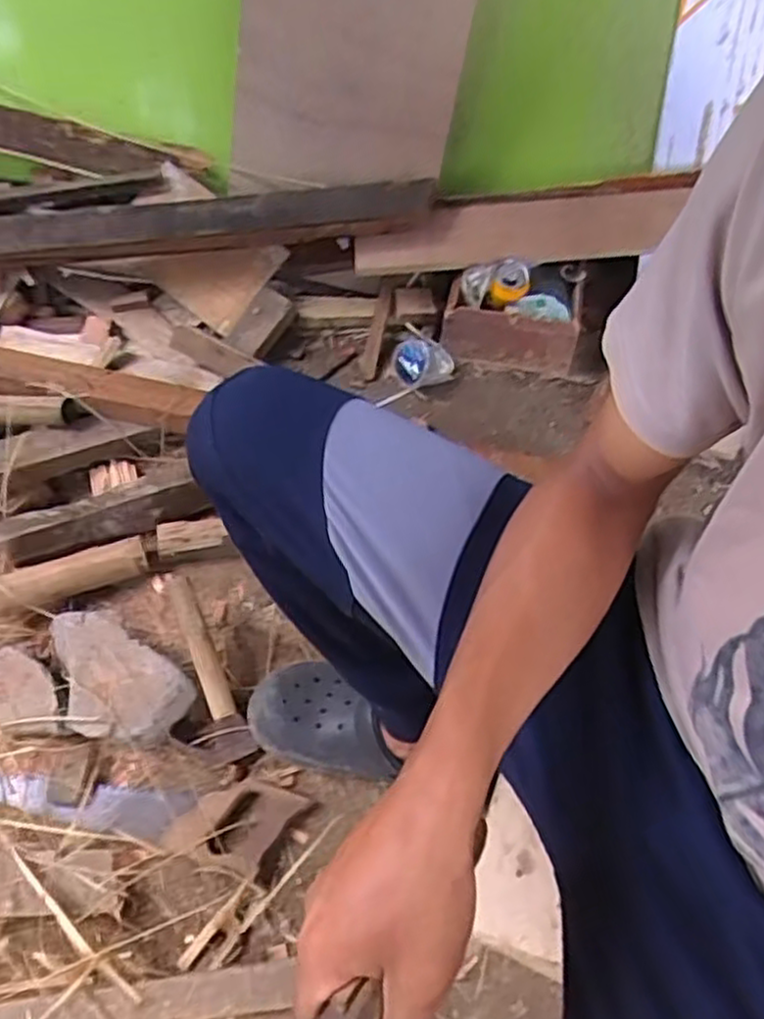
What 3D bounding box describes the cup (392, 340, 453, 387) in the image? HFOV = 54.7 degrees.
[{"bbox_3d":[0.065,-0.224,1.143,0.098,0.065,0.063,2,58,-1],"label":"cup"}]

